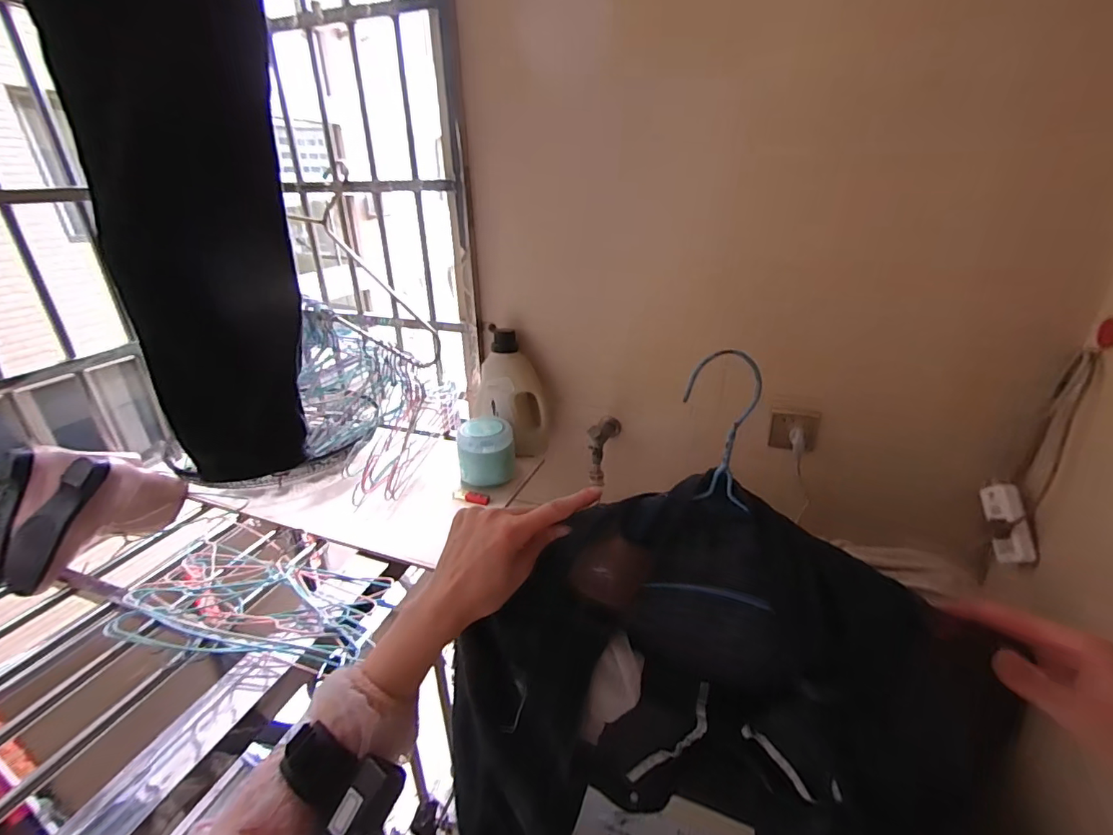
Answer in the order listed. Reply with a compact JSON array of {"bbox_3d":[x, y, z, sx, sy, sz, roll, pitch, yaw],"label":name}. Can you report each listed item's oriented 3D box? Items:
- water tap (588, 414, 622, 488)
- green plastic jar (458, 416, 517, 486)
[{"bbox_3d":[0.110,0.063,1.159,0.046,0.127,0.150,8,27,18],"label":"water tap"},{"bbox_3d":[-0.146,0.073,1.061,0.114,0.112,0.098,-5,26,-9],"label":"green plastic jar"}]

